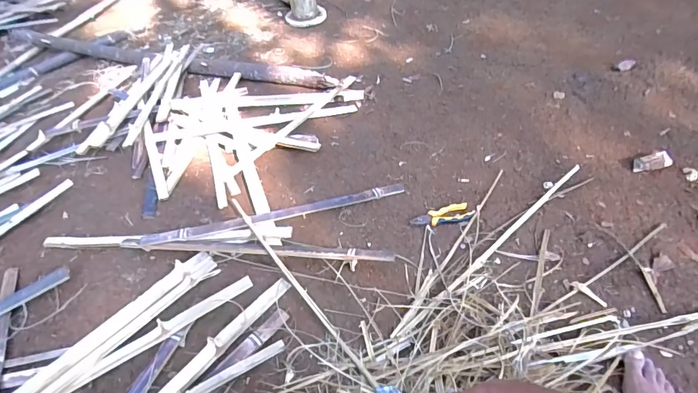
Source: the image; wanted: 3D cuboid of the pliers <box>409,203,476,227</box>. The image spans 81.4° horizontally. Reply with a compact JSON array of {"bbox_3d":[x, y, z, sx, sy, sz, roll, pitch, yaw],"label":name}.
[{"bbox_3d":[0.230,0.050,0.995,0.153,0.012,0.051,-13,46,-5],"label":"pliers"}]

